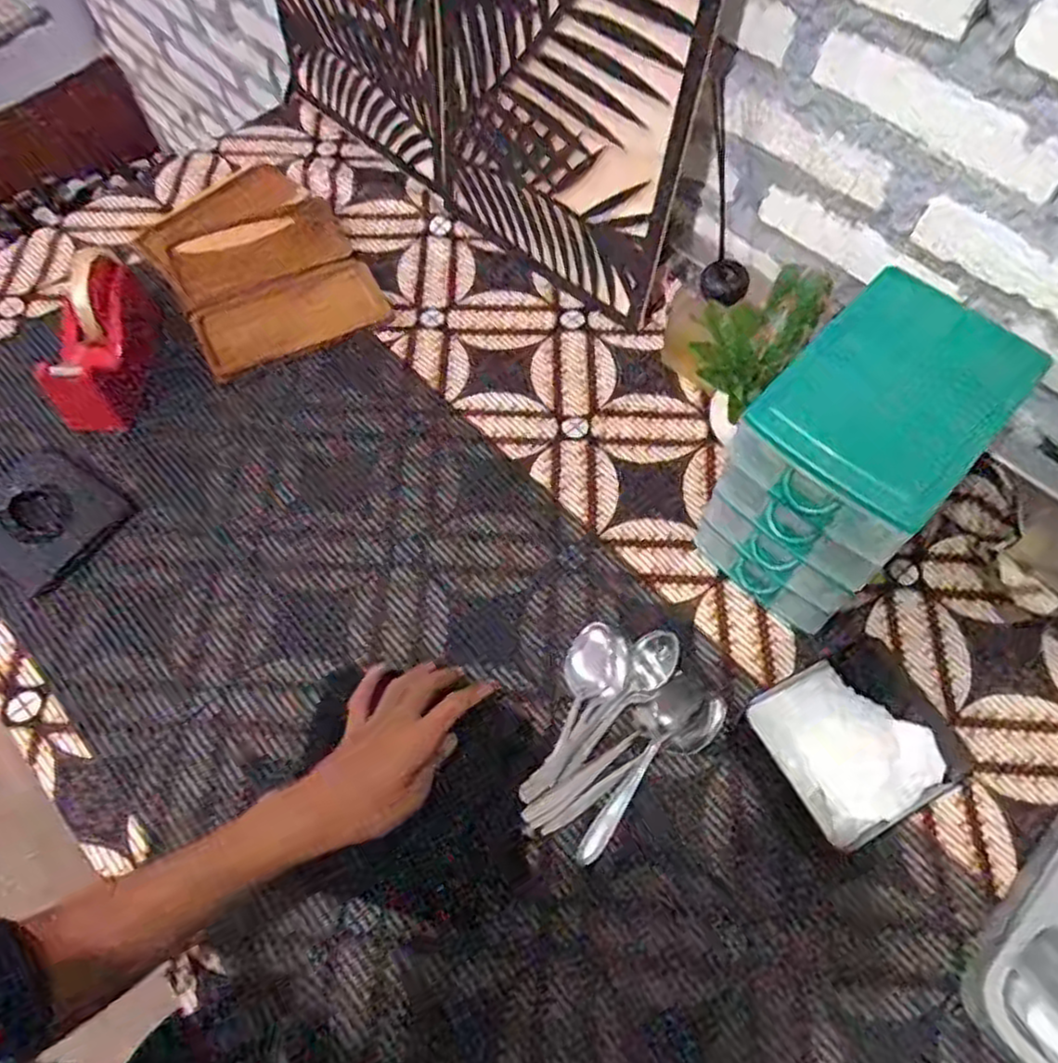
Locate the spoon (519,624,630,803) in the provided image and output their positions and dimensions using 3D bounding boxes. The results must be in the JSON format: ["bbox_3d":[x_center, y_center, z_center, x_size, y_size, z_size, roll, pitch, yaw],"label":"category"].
[{"bbox_3d":[0.036,0.146,0.592,0.049,0.034,0.150,26,65,13],"label":"spoon"}]

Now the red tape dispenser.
[{"bbox_3d":[-0.437,-0.188,0.749,0.068,0.151,0.140,36,67,17],"label":"red tape dispenser"}]

